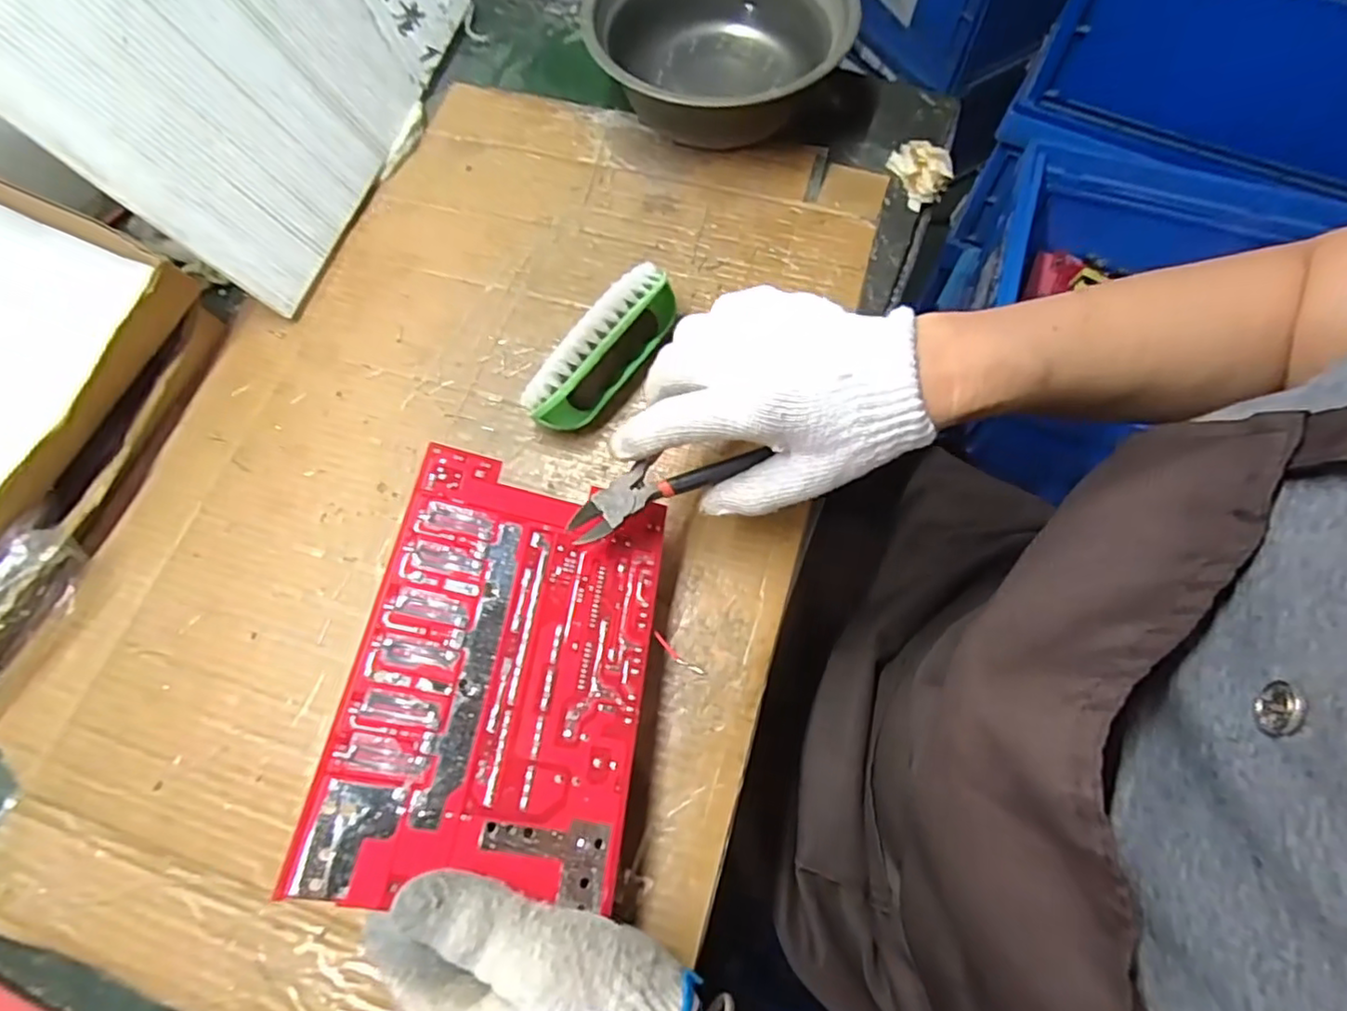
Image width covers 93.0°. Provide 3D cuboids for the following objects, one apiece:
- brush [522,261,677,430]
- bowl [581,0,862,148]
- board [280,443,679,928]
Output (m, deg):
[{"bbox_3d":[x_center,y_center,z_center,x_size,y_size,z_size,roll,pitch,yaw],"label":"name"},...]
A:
[{"bbox_3d":[-0.042,-0.096,0.394,0.034,0.053,0.120,32,73,13],"label":"brush"},{"bbox_3d":[0.035,-0.340,0.476,0.179,0.069,0.183,0,69,1],"label":"bowl"},{"bbox_3d":[-0.075,0.072,0.296,0.126,0.004,0.189,16,62,-16],"label":"board"}]

